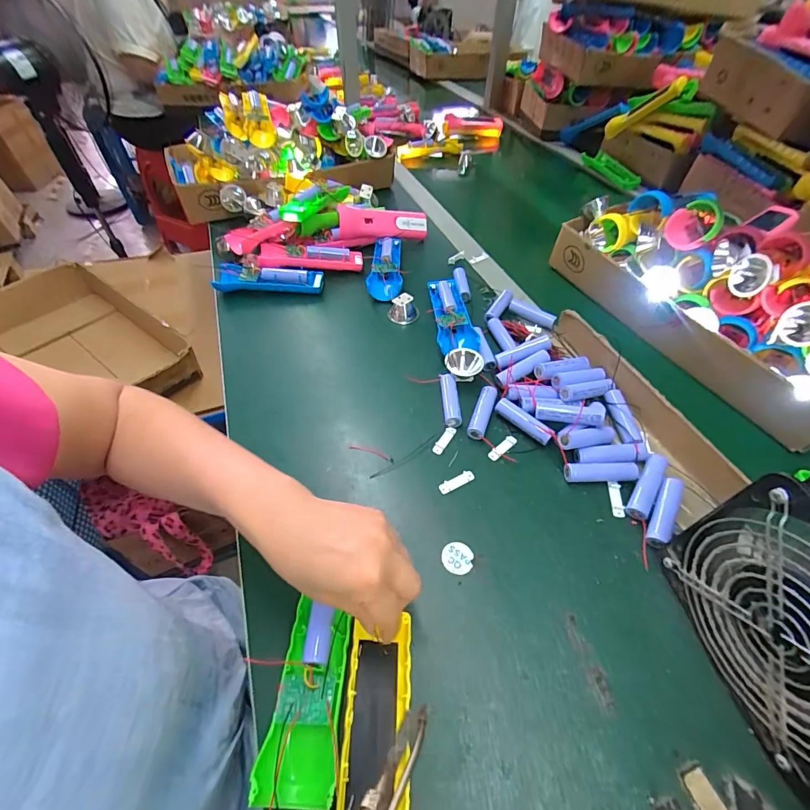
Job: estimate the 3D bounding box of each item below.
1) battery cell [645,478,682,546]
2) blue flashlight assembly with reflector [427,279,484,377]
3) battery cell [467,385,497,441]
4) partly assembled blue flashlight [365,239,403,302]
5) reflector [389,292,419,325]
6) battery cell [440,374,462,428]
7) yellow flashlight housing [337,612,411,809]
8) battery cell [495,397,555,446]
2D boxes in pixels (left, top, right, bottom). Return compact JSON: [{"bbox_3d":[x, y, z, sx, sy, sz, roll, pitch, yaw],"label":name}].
[{"bbox_3d":[0.231,0.095,0.350,0.020,0.016,0.066,27,54,21],"label":"battery cell"},{"bbox_3d":[0.064,-0.107,0.518,0.050,0.033,0.188,-2,49,-2],"label":"blue flashlight assembly with reflector"},{"bbox_3d":[0.086,0.008,0.432,0.018,0.018,0.065,17,51,13],"label":"battery cell"},{"bbox_3d":[-0.030,-0.213,0.612,0.049,0.033,0.156,0,49,-1],"label":"partly assembled blue flashlight"},{"bbox_3d":[-0.004,-0.134,0.547,0.042,0.027,0.035,11,50,9],"label":"reflector"},{"bbox_3d":[0.051,-0.005,0.445,0.019,0.016,0.067,-2,49,-2],"label":"battery cell"},{"bbox_3d":[-0.016,0.216,0.246,0.046,0.022,0.142,-6,44,-1],"label":"yellow flashlight housing"},{"bbox_3d":[0.126,0.019,0.421,0.016,0.020,0.065,-37,59,-27],"label":"battery cell"}]

